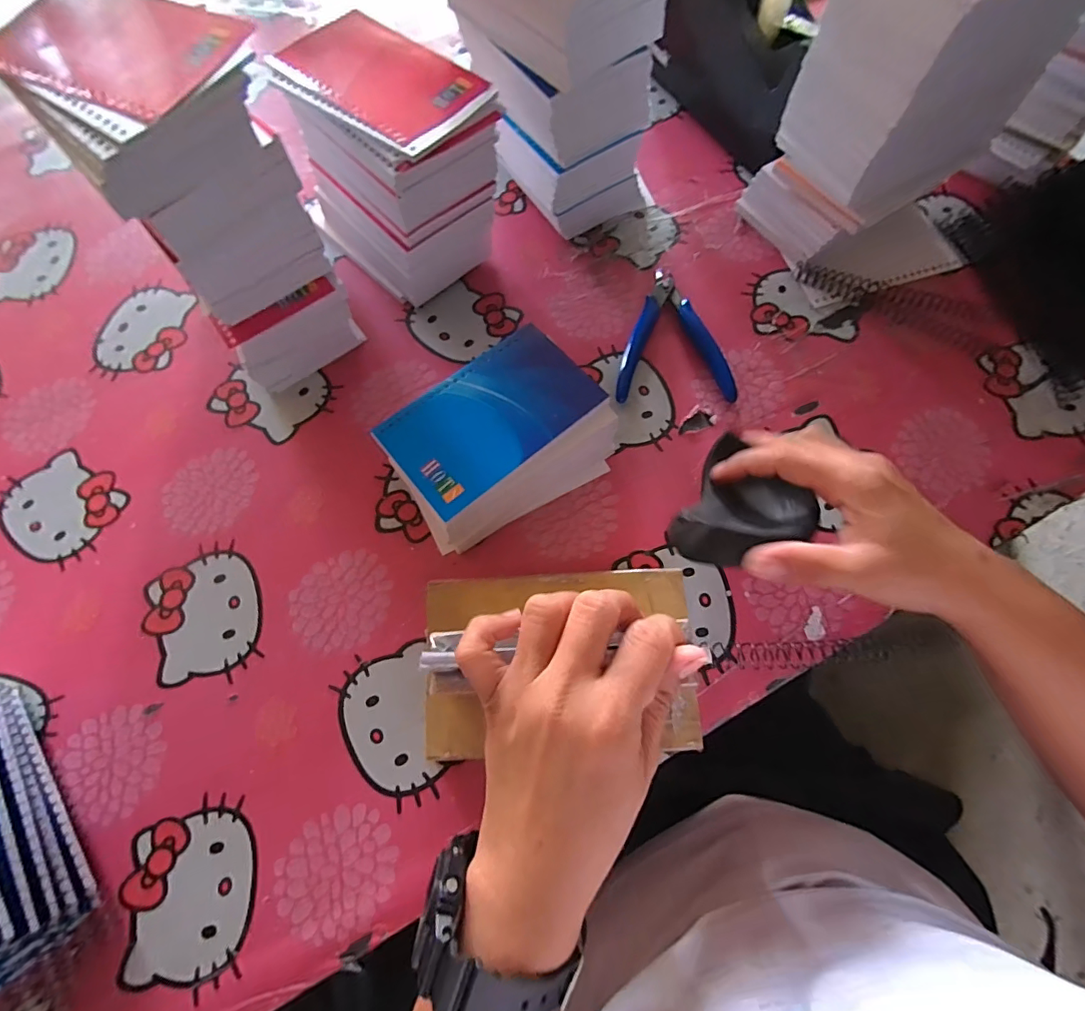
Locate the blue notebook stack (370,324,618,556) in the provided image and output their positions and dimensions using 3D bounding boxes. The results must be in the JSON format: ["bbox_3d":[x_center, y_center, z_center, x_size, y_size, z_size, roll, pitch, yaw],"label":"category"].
[{"bbox_3d":[-0.028,-0.042,0.329,0.136,0.049,0.099,-36,73,-10],"label":"blue notebook stack"}]

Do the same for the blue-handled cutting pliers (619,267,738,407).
[{"bbox_3d":[0.099,-0.133,0.379,0.084,0.010,0.116,1,70,2],"label":"blue-handled cutting pliers"}]

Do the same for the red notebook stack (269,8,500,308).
[{"bbox_3d":[-0.108,-0.248,0.369,0.142,0.119,0.107,41,77,15],"label":"red notebook stack"}]

